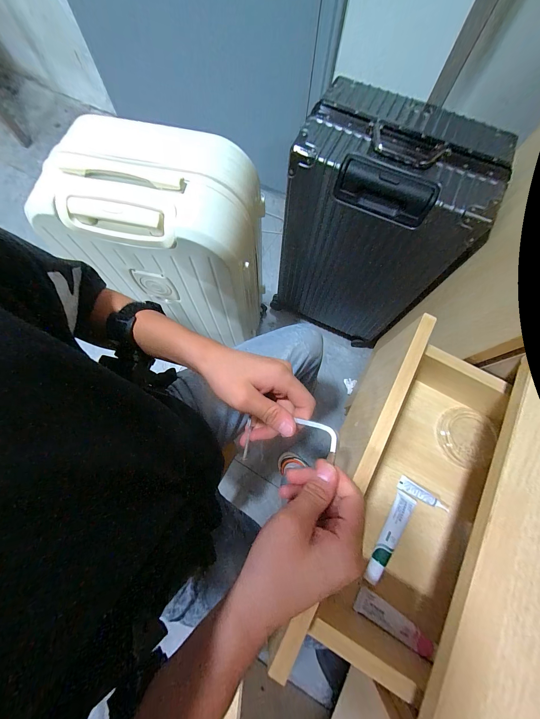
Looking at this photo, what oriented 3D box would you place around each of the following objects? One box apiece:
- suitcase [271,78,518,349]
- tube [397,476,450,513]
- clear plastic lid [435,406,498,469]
[{"bbox_3d":[0.265,-0.328,0.801,0.419,0.585,0.247,26,74,7],"label":"suitcase"},{"bbox_3d":[0.218,0.193,0.374,0.071,0.007,0.020,31,75,8],"label":"tube"},{"bbox_3d":[0.299,0.117,0.403,0.085,0.011,0.079,0,73,-1],"label":"clear plastic lid"}]

